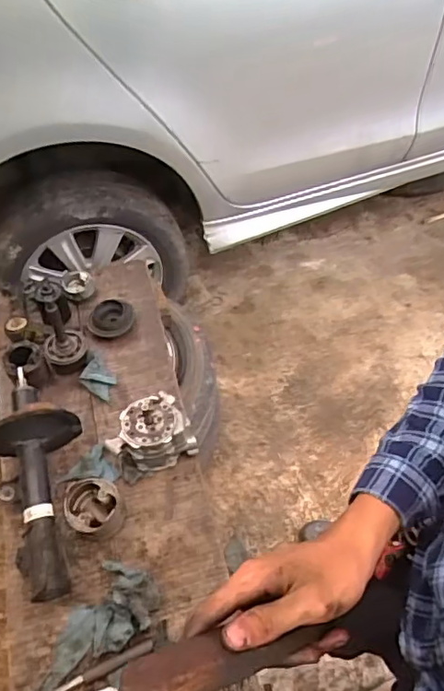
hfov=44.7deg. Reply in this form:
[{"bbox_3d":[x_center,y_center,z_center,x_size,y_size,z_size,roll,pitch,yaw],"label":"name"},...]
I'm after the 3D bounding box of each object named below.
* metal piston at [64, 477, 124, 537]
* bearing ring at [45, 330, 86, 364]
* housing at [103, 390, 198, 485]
[{"bbox_3d":[-0.212,0.269,0.900,0.085,0.059,0.085,-3,54,4],"label":"metal piston"},{"bbox_3d":[-0.309,0.003,1.073,0.079,0.023,0.065,-24,85,-22],"label":"bearing ring"},{"bbox_3d":[-0.126,0.157,0.944,0.141,0.100,0.092,-21,55,-9],"label":"housing"}]

